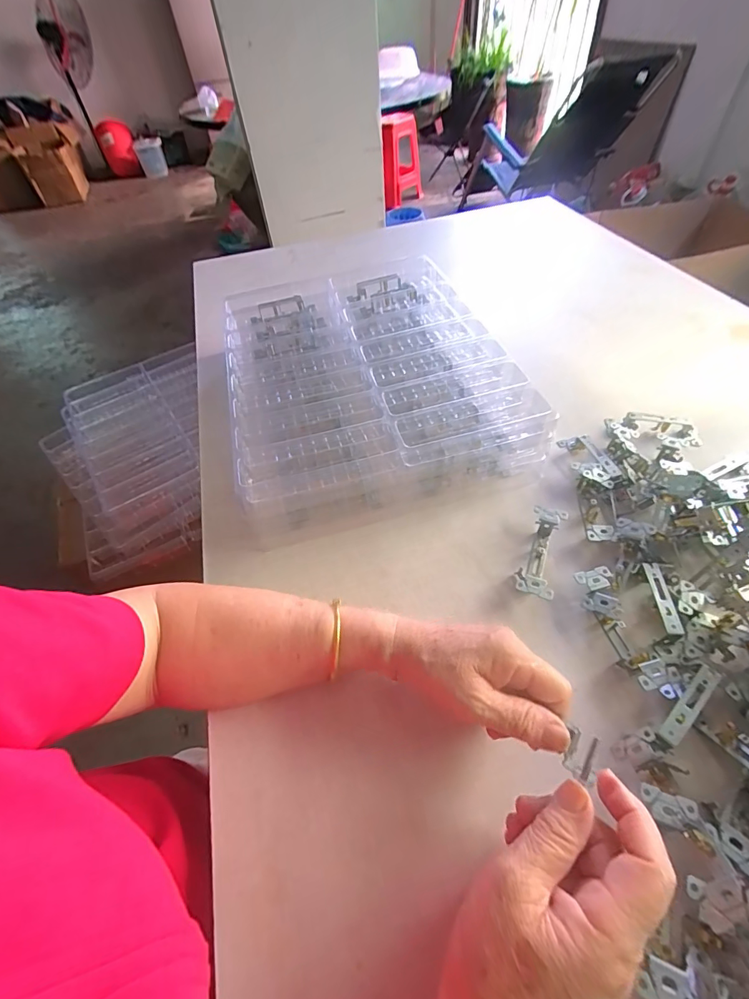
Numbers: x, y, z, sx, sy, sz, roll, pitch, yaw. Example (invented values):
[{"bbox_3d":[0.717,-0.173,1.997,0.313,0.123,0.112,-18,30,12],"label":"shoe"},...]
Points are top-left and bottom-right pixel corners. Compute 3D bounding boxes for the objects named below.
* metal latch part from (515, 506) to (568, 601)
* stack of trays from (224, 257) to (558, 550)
[{"bbox_3d":[0.167,0.054,0.416,0.032,0.025,0.102,16,55,18],"label":"metal latch part"},{"bbox_3d":[-0.018,-0.172,0.573,0.332,0.086,0.420,-14,52,-6],"label":"stack of trays"}]

